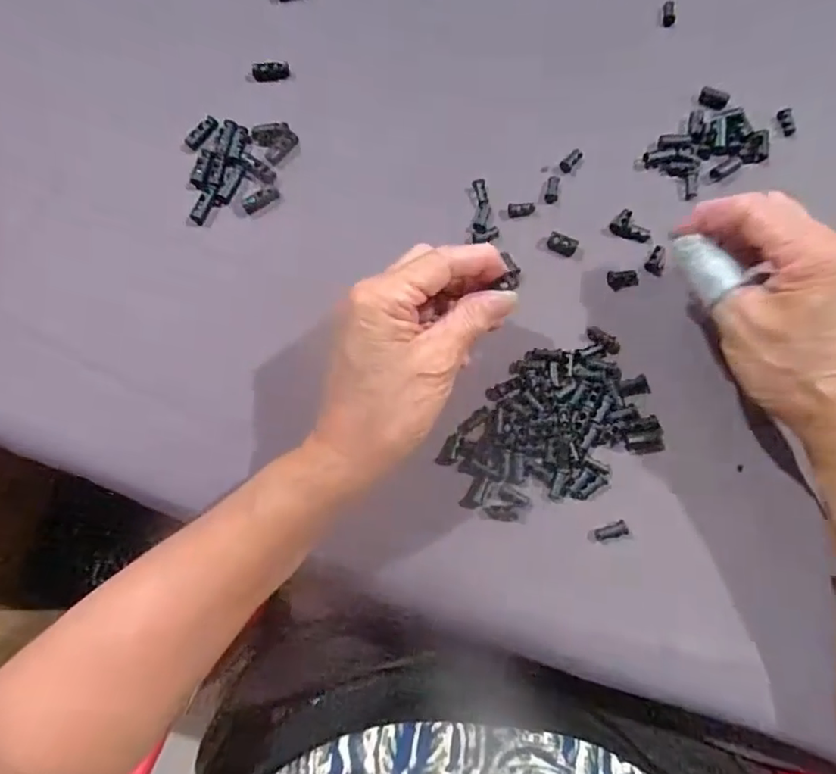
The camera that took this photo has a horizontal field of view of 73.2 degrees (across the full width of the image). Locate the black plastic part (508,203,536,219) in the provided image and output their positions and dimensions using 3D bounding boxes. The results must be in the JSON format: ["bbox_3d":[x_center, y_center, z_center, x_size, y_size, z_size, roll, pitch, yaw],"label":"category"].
[{"bbox_3d":[0.065,-0.111,0.353,0.017,0.006,0.008,-13,73,-3],"label":"black plastic part"}]

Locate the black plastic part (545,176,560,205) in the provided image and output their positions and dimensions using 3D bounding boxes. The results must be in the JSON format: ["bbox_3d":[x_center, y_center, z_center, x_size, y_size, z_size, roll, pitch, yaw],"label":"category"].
[{"bbox_3d":[0.085,-0.125,0.358,0.008,0.004,0.019,11,74,4],"label":"black plastic part"}]

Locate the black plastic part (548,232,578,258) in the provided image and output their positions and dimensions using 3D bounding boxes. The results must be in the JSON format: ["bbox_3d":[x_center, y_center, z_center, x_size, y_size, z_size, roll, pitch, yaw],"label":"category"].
[{"bbox_3d":[0.088,-0.087,0.344,0.017,0.008,0.009,19,74,6],"label":"black plastic part"}]

